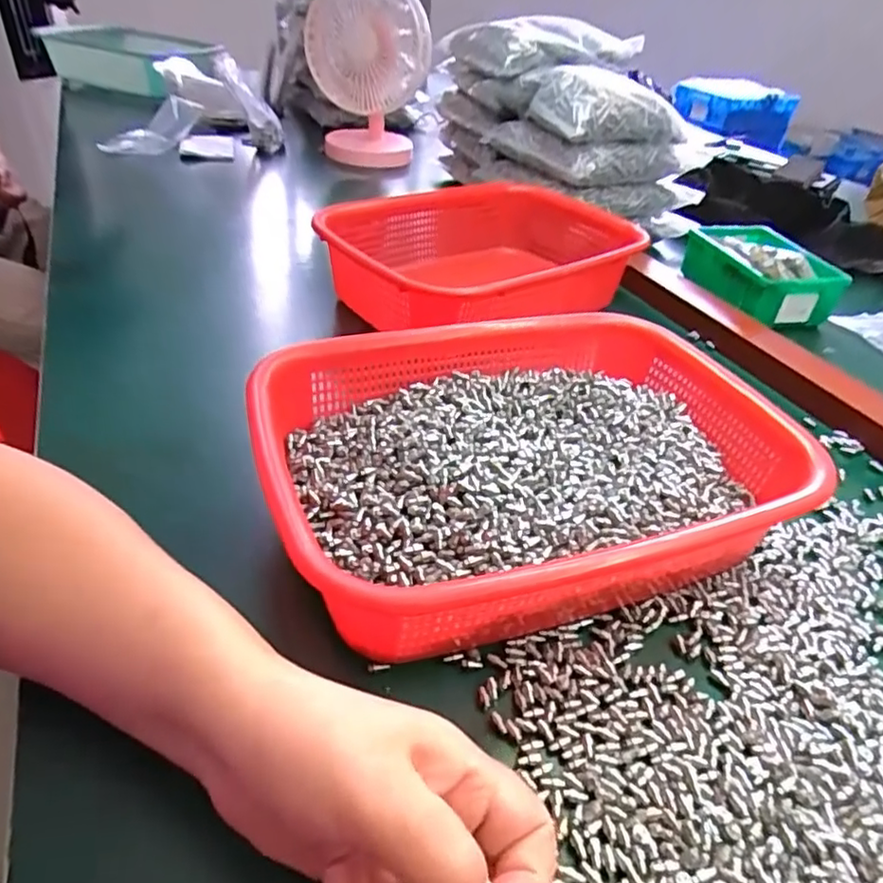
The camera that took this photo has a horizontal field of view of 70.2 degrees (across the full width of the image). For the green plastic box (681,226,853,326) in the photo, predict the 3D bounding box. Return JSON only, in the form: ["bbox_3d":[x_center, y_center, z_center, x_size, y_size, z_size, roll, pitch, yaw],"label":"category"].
[{"bbox_3d":[0.334,-0.185,0.665,0.109,0.043,0.154,0,38,-6],"label":"green plastic box"}]

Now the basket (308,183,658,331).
[{"bbox_3d":[0.046,-0.170,0.602,0.307,0.083,0.197,-26,47,-33],"label":"basket"}]

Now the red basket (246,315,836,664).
[{"bbox_3d":[0.050,0.011,0.362,0.275,0.074,0.209,-11,40,-19],"label":"red basket"}]

